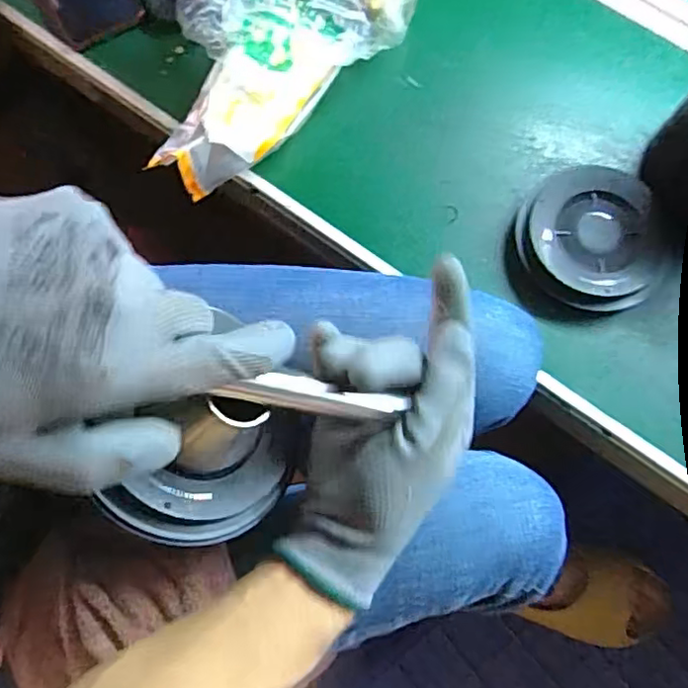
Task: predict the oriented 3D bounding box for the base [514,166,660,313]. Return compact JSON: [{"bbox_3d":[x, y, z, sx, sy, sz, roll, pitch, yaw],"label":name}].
[{"bbox_3d":[0.194,-0.085,0.502,0.104,0.031,0.118,-1,75,1],"label":"base"}]

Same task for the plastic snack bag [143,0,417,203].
[{"bbox_3d":[-0.055,-0.266,0.502,0.243,0.121,0.132,-43,78,-10],"label":"plastic snack bag"}]

